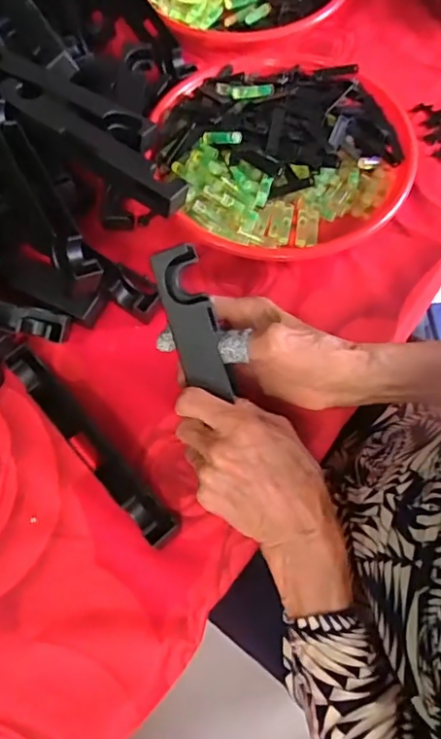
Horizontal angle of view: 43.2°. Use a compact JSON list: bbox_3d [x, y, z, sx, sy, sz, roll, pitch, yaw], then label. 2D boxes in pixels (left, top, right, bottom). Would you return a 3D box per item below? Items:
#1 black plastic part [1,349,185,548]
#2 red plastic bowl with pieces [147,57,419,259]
[{"bbox_3d":[-0.101,0.055,0.427,0.025,0.029,0.195,-41,70,-14],"label":"black plastic part"},{"bbox_3d":[0.063,-0.213,0.526,0.239,0.041,0.238,-1,66,3],"label":"red plastic bowl with pieces"}]

